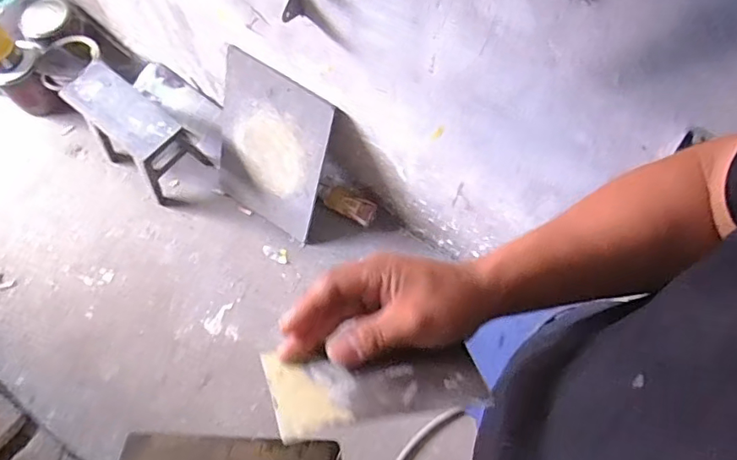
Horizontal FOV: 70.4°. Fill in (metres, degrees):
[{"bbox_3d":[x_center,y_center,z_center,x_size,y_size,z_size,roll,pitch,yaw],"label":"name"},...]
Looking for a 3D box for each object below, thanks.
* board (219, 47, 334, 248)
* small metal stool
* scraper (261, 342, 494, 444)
[{"bbox_3d":[-0.247,-0.195,1.305,0.301,0.430,0.015,33,45,13],"label":"board"},{"bbox_3d":[-0.632,-0.273,1.430,0.347,0.248,0.182,39,72,16],"label":"small metal stool"},{"bbox_3d":[0.005,0.093,0.326,0.131,0.008,0.061,-7,31,-9],"label":"scraper"}]

